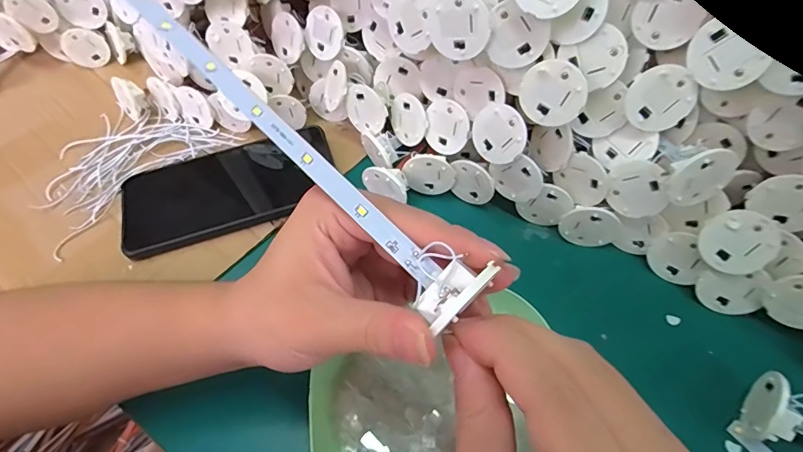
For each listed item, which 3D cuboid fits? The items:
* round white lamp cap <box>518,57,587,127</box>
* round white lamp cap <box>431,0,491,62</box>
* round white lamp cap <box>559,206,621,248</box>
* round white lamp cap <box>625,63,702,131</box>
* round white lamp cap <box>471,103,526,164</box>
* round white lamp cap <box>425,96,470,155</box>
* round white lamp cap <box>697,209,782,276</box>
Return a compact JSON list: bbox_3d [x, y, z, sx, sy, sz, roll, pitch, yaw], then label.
[{"bbox_3d":[0.090,-0.079,0.268,0.037,0.038,0.004,46,43,-2],"label":"round white lamp cap"},{"bbox_3d":[0.036,-0.118,0.269,0.034,0.039,0.004,27,46,11],"label":"round white lamp cap"},{"bbox_3d":[0.130,0.001,0.311,0.037,0.038,0.006,13,57,10],"label":"round white lamp cap"},{"bbox_3d":[0.154,-0.076,0.267,0.038,0.038,0.004,31,33,-13],"label":"round white lamp cap"},{"bbox_3d":[0.064,-0.060,0.296,0.036,0.037,0.004,-9,13,43],"label":"round white lamp cap"},{"bbox_3d":[0.034,-0.071,0.323,0.033,0.038,0.004,22,31,27],"label":"round white lamp cap"},{"bbox_3d":[0.201,0.010,0.268,0.038,0.038,0.004,36,29,13],"label":"round white lamp cap"}]

